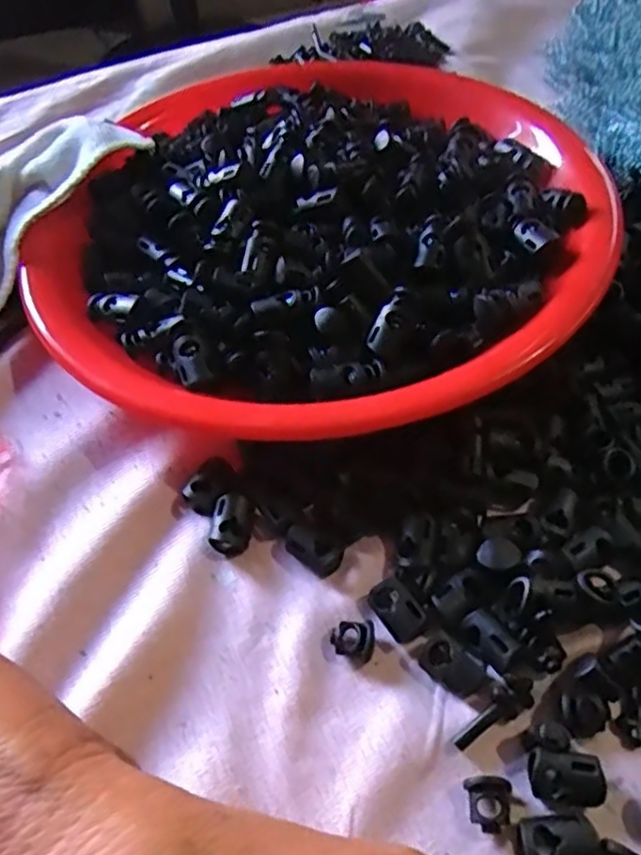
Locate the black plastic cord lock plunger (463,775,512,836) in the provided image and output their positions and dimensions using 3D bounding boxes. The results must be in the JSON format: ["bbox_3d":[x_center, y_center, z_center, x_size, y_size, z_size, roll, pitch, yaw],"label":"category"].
[{"bbox_3d":[0.048,0.107,0.190,0.013,0.007,0.014,-8,56,-1],"label":"black plastic cord lock plunger"}]

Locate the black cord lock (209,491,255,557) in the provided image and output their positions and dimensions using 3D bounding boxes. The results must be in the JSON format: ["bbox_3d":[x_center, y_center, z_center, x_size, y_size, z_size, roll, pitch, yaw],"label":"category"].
[{"bbox_3d":[-0.032,0.034,0.241,0.013,0.008,0.022,1,56,5],"label":"black cord lock"}]

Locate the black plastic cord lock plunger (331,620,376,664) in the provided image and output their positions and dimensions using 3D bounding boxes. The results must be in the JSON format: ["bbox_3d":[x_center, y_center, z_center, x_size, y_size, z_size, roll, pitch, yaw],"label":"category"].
[{"bbox_3d":[0.011,0.068,0.218,0.014,0.008,0.012,14,58,14],"label":"black plastic cord lock plunger"}]

